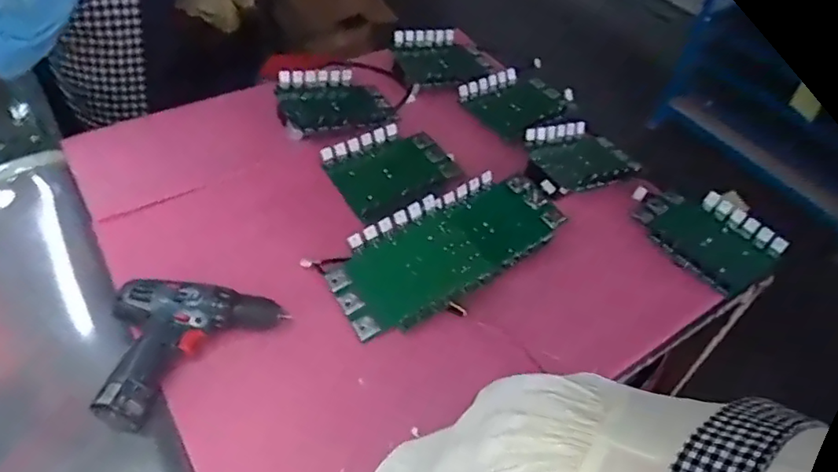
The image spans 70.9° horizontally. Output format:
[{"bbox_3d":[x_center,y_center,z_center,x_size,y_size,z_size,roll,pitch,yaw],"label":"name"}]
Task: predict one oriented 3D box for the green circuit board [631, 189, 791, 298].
[{"bbox_3d":[0.448,-0.006,0.904,0.188,0.027,0.186,-21,50,-30],"label":"green circuit board"}]

